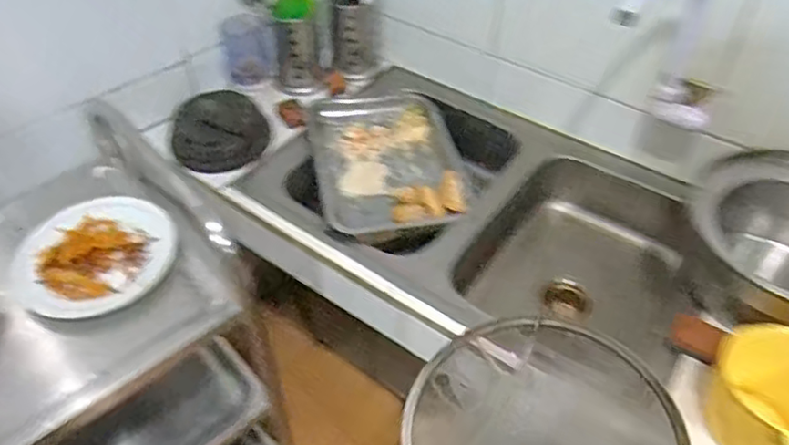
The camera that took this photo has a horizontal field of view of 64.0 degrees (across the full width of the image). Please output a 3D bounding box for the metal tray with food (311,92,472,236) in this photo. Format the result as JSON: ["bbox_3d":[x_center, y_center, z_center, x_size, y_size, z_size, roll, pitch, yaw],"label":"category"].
[{"bbox_3d":[-0.017,-0.122,1.201,0.259,0.063,0.351,-8,46,-7],"label":"metal tray with food"}]

